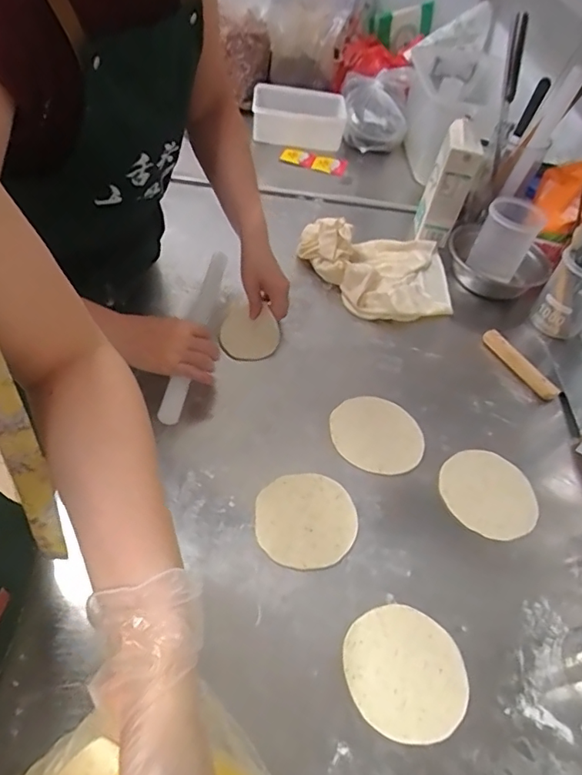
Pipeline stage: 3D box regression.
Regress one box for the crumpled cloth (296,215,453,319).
[{"bbox_3d":[0.167,-0.219,0.935,0.279,0.077,0.215,-4,51,-12],"label":"crumpled cloth"}]

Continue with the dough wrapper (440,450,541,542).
[{"bbox_3d":[0.261,0.139,0.692,0.121,0.007,0.122,-14,57,-18],"label":"dough wrapper"}]

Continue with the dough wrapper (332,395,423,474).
[{"bbox_3d":[0.118,0.063,0.722,0.124,0.005,0.119,1,50,-11],"label":"dough wrapper"}]

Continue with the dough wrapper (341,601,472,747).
[{"bbox_3d":[0.117,0.289,0.536,0.120,0.007,0.124,5,49,-5],"label":"dough wrapper"}]

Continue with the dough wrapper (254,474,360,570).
[{"bbox_3d":[0.019,0.158,0.631,0.121,0.006,0.115,1,49,-11],"label":"dough wrapper"}]

